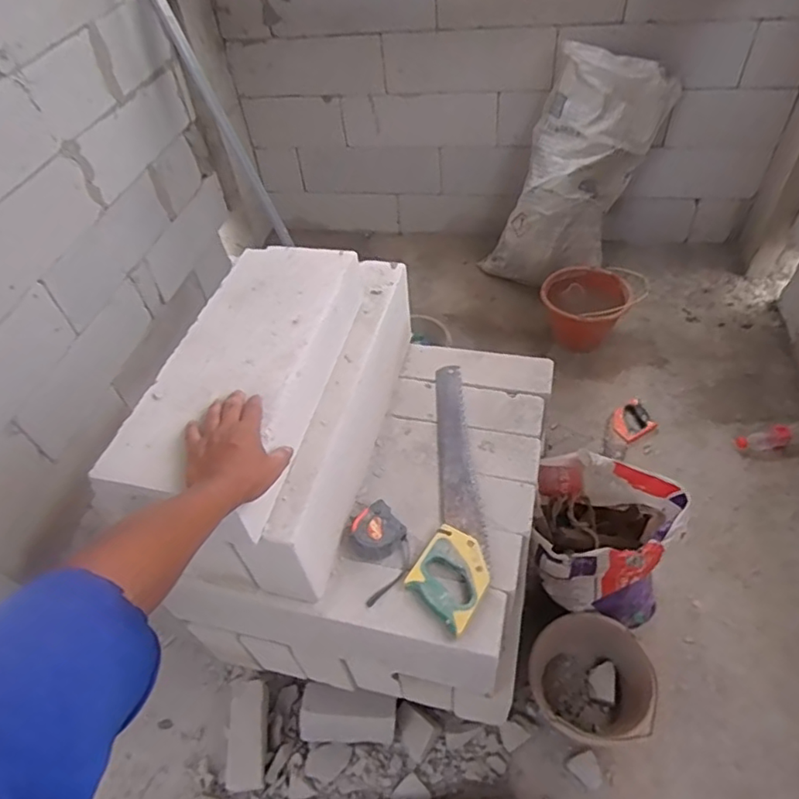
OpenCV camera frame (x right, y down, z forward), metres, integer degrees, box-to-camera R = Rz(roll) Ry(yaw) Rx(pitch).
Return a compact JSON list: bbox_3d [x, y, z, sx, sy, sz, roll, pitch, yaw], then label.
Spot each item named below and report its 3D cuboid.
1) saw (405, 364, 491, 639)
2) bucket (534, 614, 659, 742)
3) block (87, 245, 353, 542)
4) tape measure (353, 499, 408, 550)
[{"bbox_3d":[0.084,0.128,0.987,0.115,0.027,0.536,-1,49,5],"label":"saw"},{"bbox_3d":[0.412,0.614,1.230,0.227,0.174,0.241,-3,49,4],"label":"bucket"},{"bbox_3d":[-0.219,-0.046,0.840,0.195,0.096,0.464,8,51,13],"label":"block"},{"bbox_3d":[-0.037,0.212,0.916,0.074,0.050,0.073,-33,54,-21],"label":"tape measure"}]

